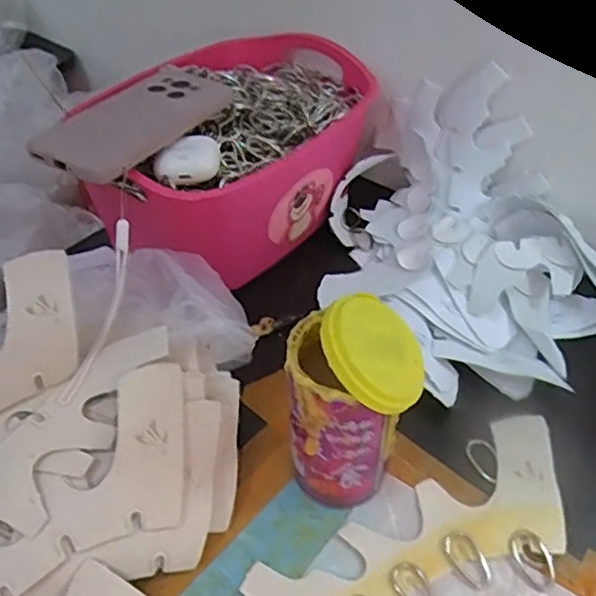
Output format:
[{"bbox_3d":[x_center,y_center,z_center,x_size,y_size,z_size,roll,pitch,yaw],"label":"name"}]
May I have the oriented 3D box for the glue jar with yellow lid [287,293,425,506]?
[{"bbox_3d":[0.030,0.065,0.359,0.068,0.149,0.056,2,45,2],"label":"glue jar with yellow lid"}]

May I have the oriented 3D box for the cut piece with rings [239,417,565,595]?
[{"bbox_3d":[0.086,0.150,0.373,0.219,0.007,0.087,-22,49,-21],"label":"cut piece with rings"}]

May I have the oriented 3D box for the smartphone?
[{"bbox_3d":[-0.121,-0.141,0.476,0.079,0.014,0.161,27,49,19],"label":"smartphone"}]

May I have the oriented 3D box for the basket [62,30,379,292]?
[{"bbox_3d":[-0.064,-0.132,0.564,0.188,0.115,0.300,27,51,25],"label":"basket"}]

